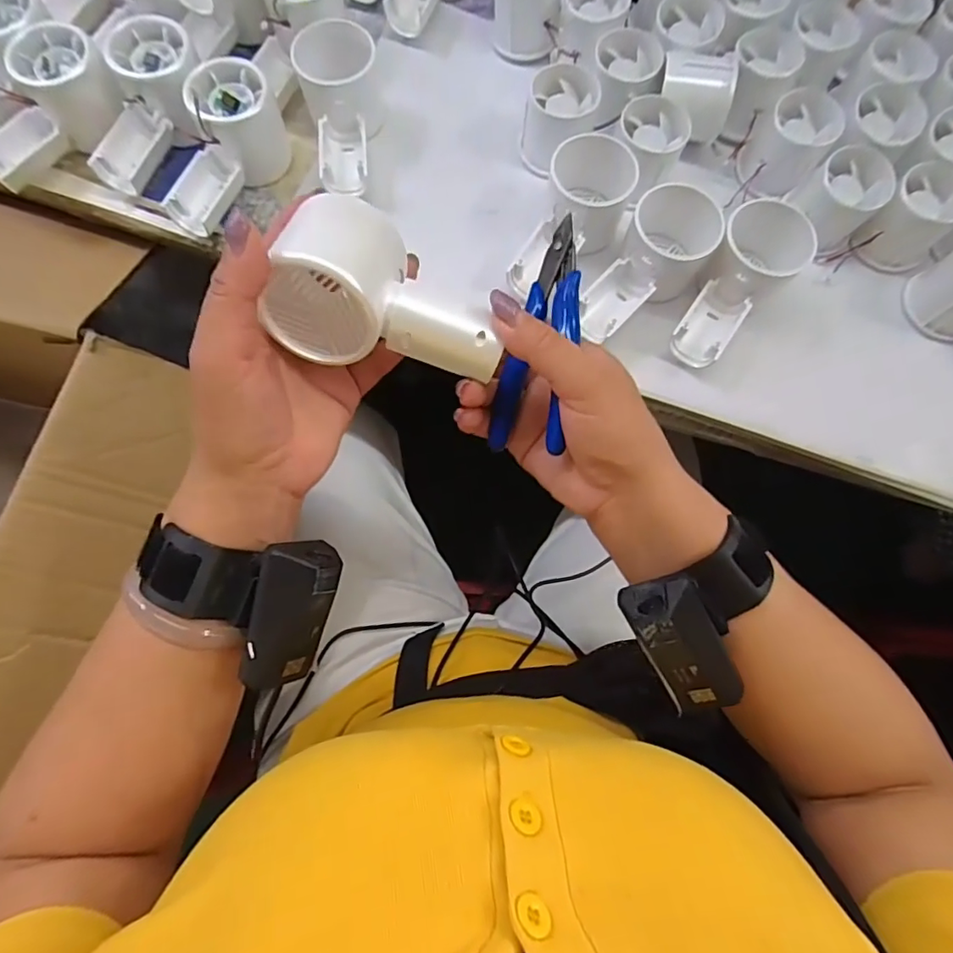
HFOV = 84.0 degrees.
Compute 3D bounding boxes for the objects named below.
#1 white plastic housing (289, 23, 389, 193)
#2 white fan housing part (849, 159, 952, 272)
[{"bbox_3d":[-0.100,-0.275,0.395,0.057,0.051,0.118,-7,75,-4],"label":"white plastic housing"},{"bbox_3d":[0.323,-0.188,0.390,0.055,0.049,0.053,-43,81,-12],"label":"white fan housing part"}]

